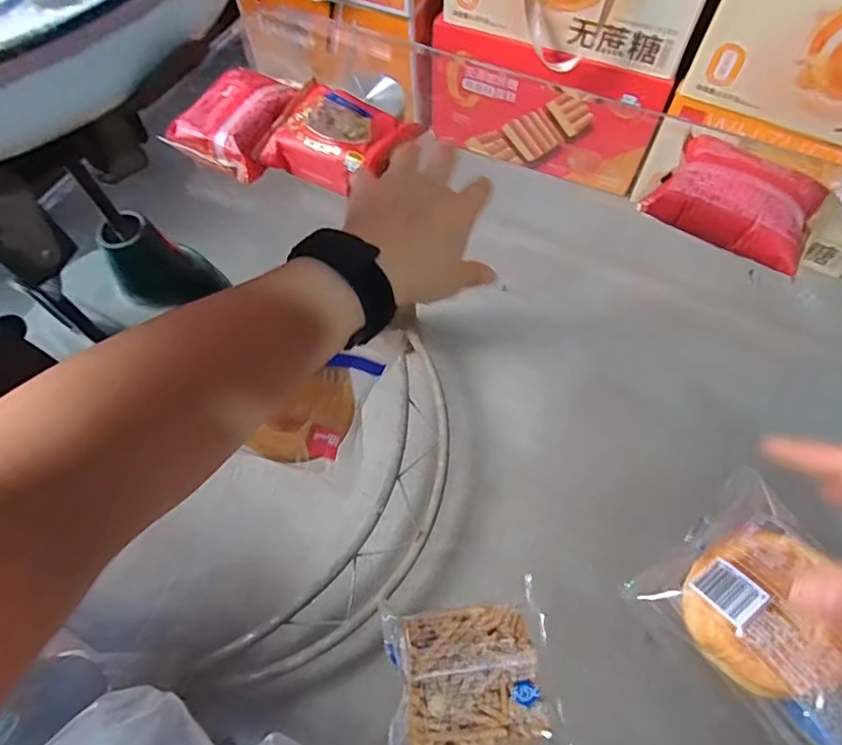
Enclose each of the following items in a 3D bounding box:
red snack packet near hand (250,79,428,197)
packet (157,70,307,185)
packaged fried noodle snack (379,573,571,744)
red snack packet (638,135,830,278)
[{"bbox_3d":[-0.075,-0.200,0.454,0.114,0.028,0.086,27,66,15],"label":"red snack packet near hand"},{"bbox_3d":[-0.159,-0.228,0.476,0.080,0.034,0.110,25,66,14],"label":"packet"},{"bbox_3d":[0.024,0.156,0.274,0.086,0.012,0.072,-7,62,-2],"label":"packaged fried noodle snack"},{"bbox_3d":[0.243,-0.133,0.405,0.117,0.037,0.079,30,67,17],"label":"red snack packet"}]

